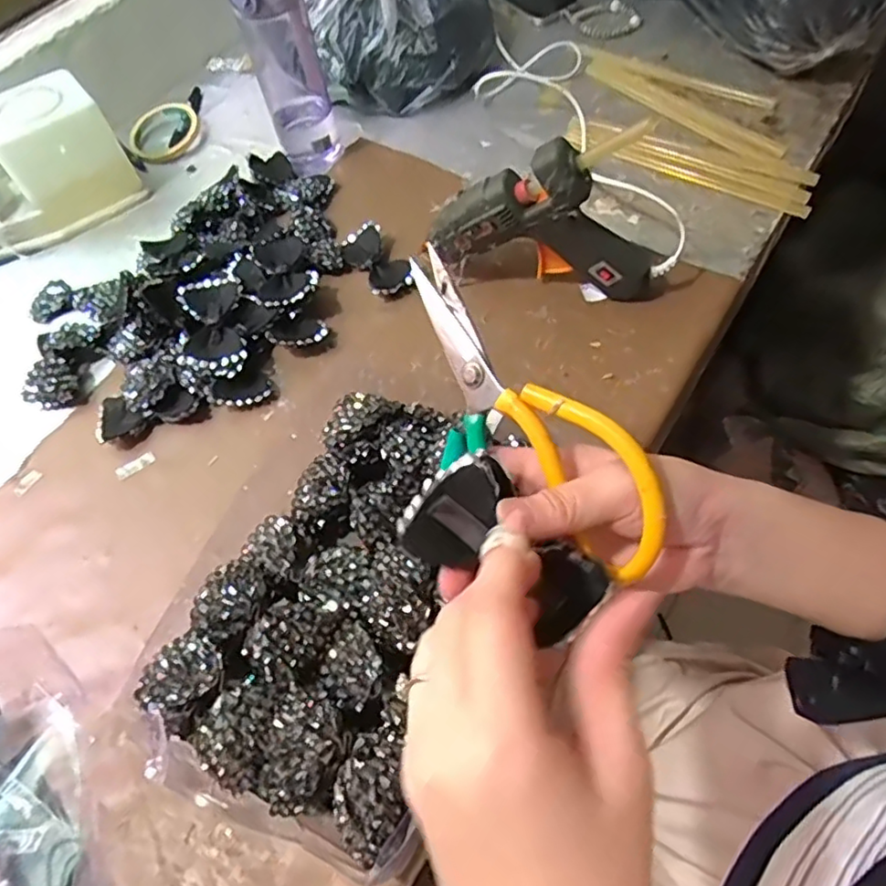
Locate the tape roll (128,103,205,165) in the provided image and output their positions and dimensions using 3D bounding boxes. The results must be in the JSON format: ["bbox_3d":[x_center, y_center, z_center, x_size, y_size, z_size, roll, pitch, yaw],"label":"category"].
[{"bbox_3d":[-0.351,-0.390,0.778,0.092,0.019,0.099,-3,59,5],"label":"tape roll"}]

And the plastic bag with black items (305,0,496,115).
[{"bbox_3d":[-0.049,-0.528,0.753,0.221,0.147,0.188,-13,59,-1],"label":"plastic bag with black items"}]

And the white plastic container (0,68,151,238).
[{"bbox_3d":[-0.420,-0.319,0.679,0.115,0.105,0.096,-37,62,-15],"label":"white plastic container"}]

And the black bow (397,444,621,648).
[{"bbox_3d":[0.027,0.044,0.263,0.087,0.021,0.047,36,67,7],"label":"black bow"}]

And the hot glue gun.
[{"bbox_3d":[0.091,-0.189,0.530,0.214,0.148,0.032,9,61,12],"label":"hot glue gun"}]

